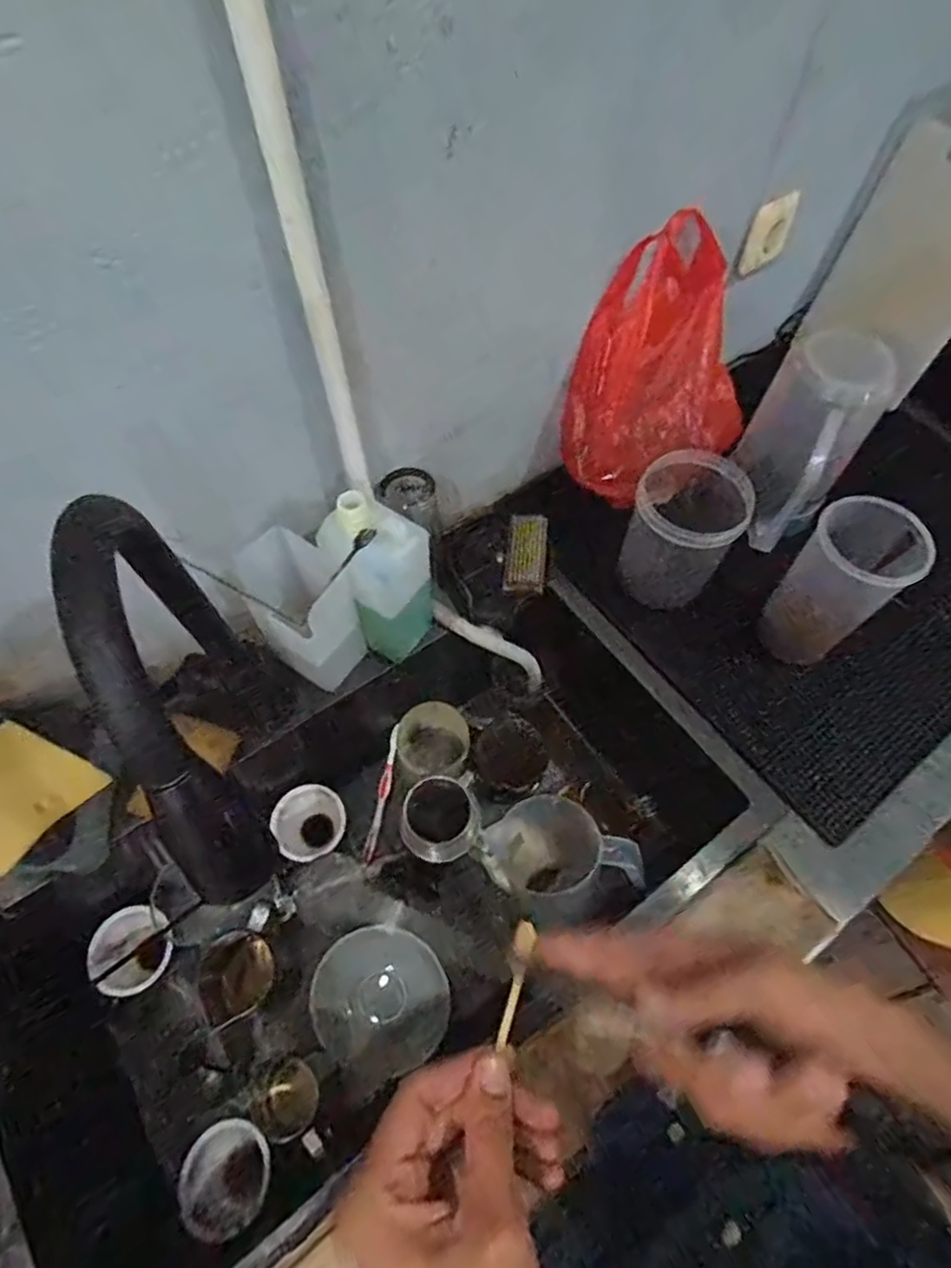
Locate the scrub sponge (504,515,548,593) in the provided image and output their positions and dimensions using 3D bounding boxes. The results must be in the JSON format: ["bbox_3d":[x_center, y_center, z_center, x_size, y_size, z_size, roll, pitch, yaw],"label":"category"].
[{"bbox_3d":[0.061,-0.097,0.727,0.045,0.023,0.102,7,61,2],"label":"scrub sponge"}]

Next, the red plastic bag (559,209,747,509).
[{"bbox_3d":[0.217,-0.307,0.709,0.228,0.221,0.153,-40,69,-21],"label":"red plastic bag"}]

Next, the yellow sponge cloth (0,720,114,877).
[{"bbox_3d":[-0.378,0.130,0.506,0.103,0.022,0.096,25,63,12],"label":"yellow sponge cloth"}]

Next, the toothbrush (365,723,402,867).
[{"bbox_3d":[-0.117,0.200,0.789,0.014,0.026,0.171,10,80,4],"label":"toothbrush"}]

